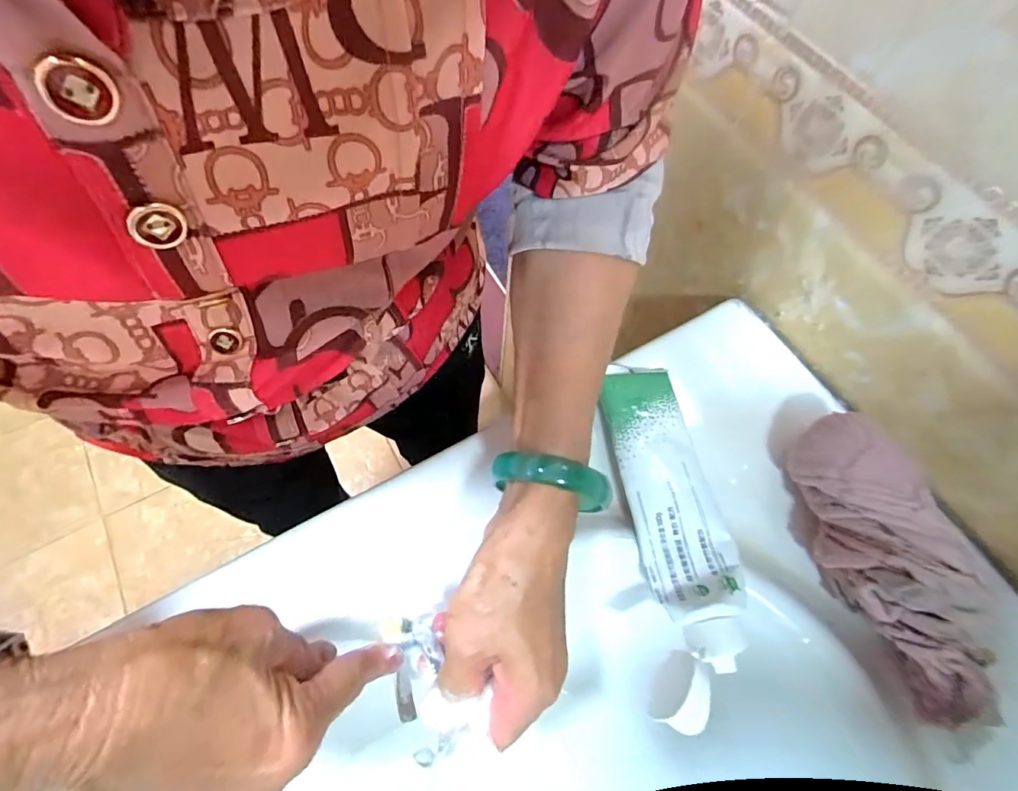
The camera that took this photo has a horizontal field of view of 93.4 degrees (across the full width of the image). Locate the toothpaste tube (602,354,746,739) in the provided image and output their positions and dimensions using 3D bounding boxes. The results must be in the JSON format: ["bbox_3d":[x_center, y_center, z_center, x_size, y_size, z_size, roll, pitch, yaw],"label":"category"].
[{"bbox_3d":[0.095,0.069,0.283,0.060,0.054,0.199,-1,64,-4],"label":"toothpaste tube"}]

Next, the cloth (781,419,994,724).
[{"bbox_3d":[0.211,0.089,0.263,0.058,0.050,0.166,-15,65,-10],"label":"cloth"}]

